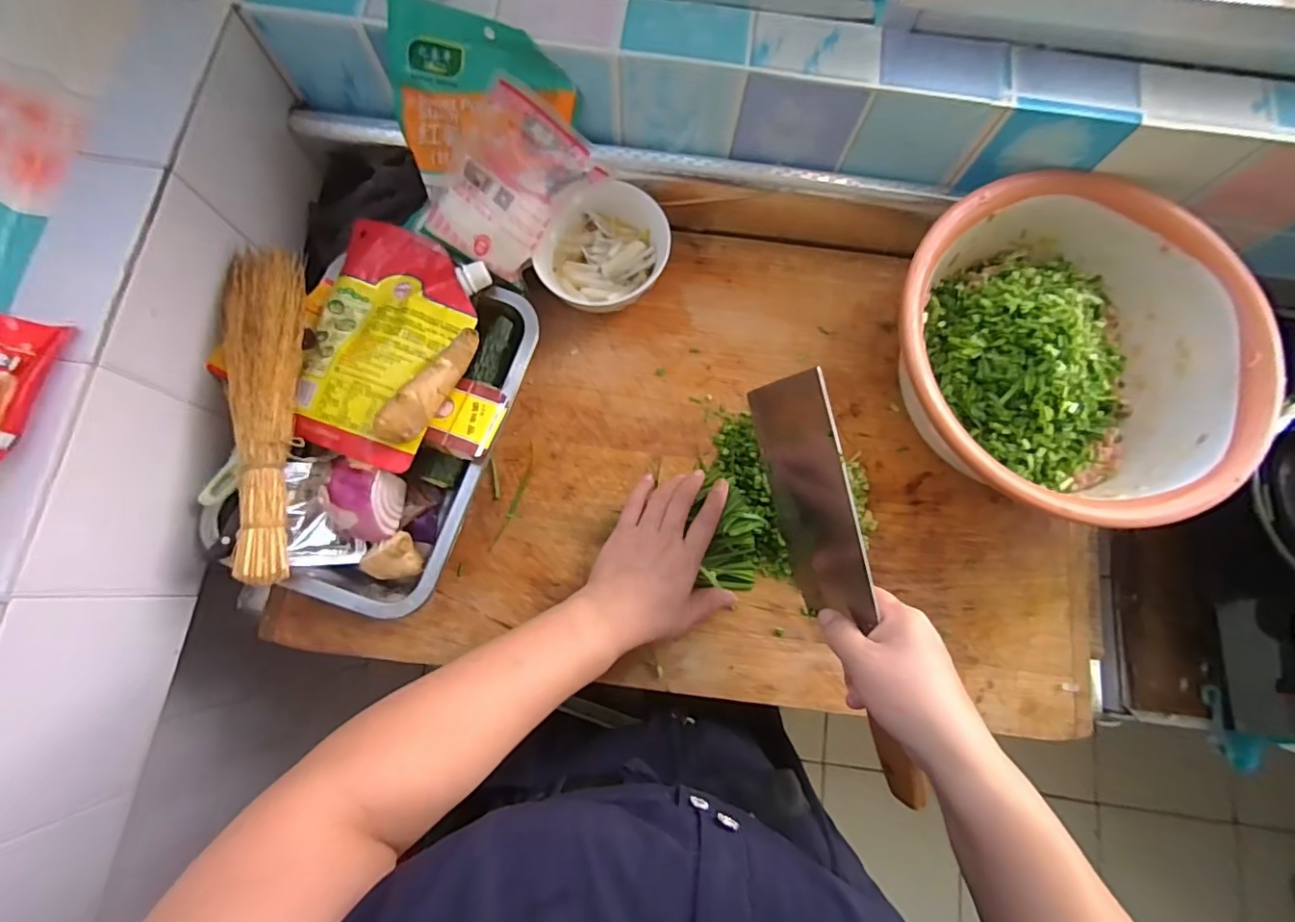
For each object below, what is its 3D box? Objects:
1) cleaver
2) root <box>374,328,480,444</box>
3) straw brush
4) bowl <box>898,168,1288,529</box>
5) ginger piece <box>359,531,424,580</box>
[{"bbox_3d":[0.131,0.082,0.397,0.019,0.105,0.284,-15,87,-5],"label":"cleaver"},{"bbox_3d":[-0.170,-0.059,0.449,0.026,0.030,0.108,38,79,7],"label":"root"},{"bbox_3d":[-0.302,-0.041,0.440,0.059,0.032,0.263,-5,77,-3],"label":"straw brush"},{"bbox_3d":[0.349,-0.088,0.493,0.281,0.112,0.273,0,77,-1],"label":"bowl"},{"bbox_3d":[-0.213,0.081,0.464,0.047,0.022,0.034,-16,78,-5],"label":"ginger piece"}]

